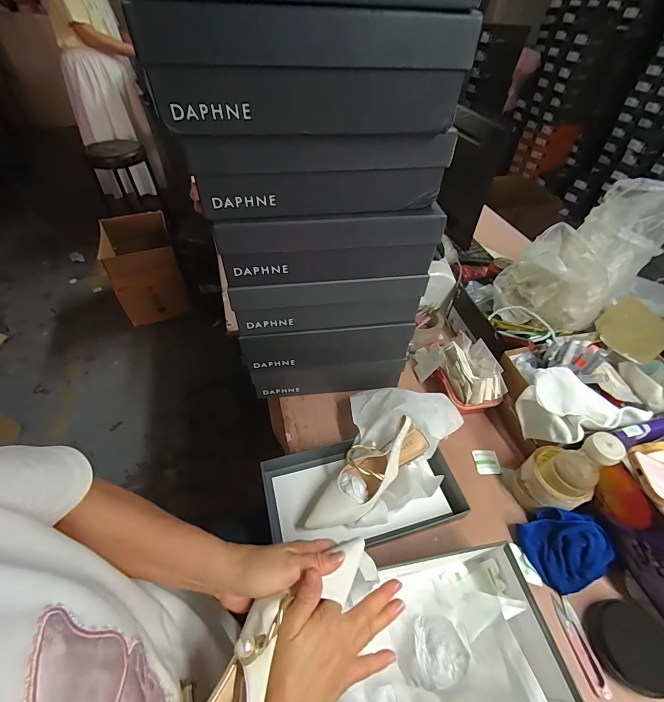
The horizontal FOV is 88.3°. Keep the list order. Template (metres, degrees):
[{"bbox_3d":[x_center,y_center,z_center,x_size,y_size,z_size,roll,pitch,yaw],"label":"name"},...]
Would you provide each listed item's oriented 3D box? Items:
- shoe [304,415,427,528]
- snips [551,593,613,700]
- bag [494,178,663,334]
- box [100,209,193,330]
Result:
[{"bbox_3d":[0.050,0.195,0.544,0.224,0.081,0.084,-31,56,-26],"label":"shoe"},{"bbox_3d":[0.330,0.386,0.452,0.027,0.010,0.101,-6,48,-7],"label":"snips"},{"bbox_3d":[0.507,-0.195,0.668,0.359,0.175,0.177,-38,46,21],"label":"bag"},{"bbox_3d":[-0.913,-0.395,1.686,0.313,0.393,0.361,-17,50,-16],"label":"box"}]

